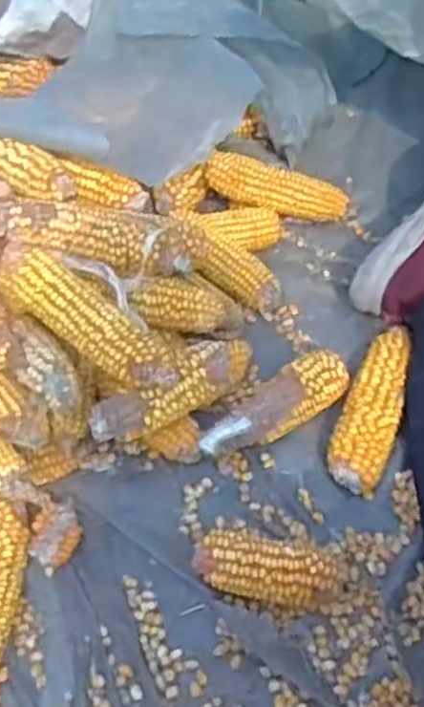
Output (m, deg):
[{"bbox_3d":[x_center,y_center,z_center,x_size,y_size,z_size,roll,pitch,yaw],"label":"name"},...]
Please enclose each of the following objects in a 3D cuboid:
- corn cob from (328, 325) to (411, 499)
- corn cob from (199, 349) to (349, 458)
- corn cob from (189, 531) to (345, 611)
[{"bbox_3d":[0.145,0.051,0.680,0.050,0.048,0.162,15,59,14],"label":"corn cob"},{"bbox_3d":[0.057,0.054,0.676,0.145,0.052,0.052,-35,60,-17],"label":"corn cob"},{"bbox_3d":[0.045,0.175,0.606,0.116,0.043,0.049,5,57,8],"label":"corn cob"}]

